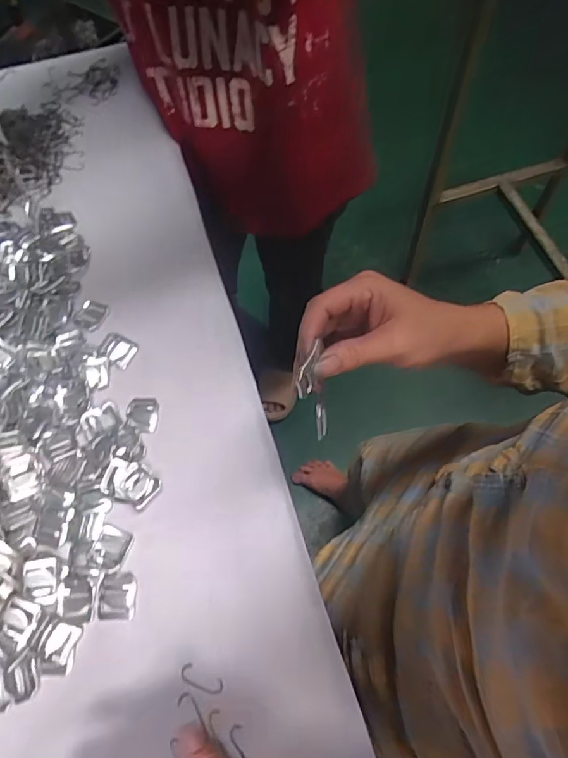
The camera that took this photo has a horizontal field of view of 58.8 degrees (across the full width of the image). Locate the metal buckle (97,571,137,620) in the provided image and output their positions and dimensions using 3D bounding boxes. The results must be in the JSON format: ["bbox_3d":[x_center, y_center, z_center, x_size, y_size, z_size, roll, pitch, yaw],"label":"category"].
[{"bbox_3d":[-0.138,0.179,0.417,0.030,0.004,0.036,-1,64,0],"label":"metal buckle"}]

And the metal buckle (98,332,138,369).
[{"bbox_3d":[-0.172,-0.030,0.519,0.037,0.004,0.030,23,66,12],"label":"metal buckle"}]

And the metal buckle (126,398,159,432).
[{"bbox_3d":[-0.138,0.034,0.491,0.030,0.006,0.034,3,64,3],"label":"metal buckle"}]

